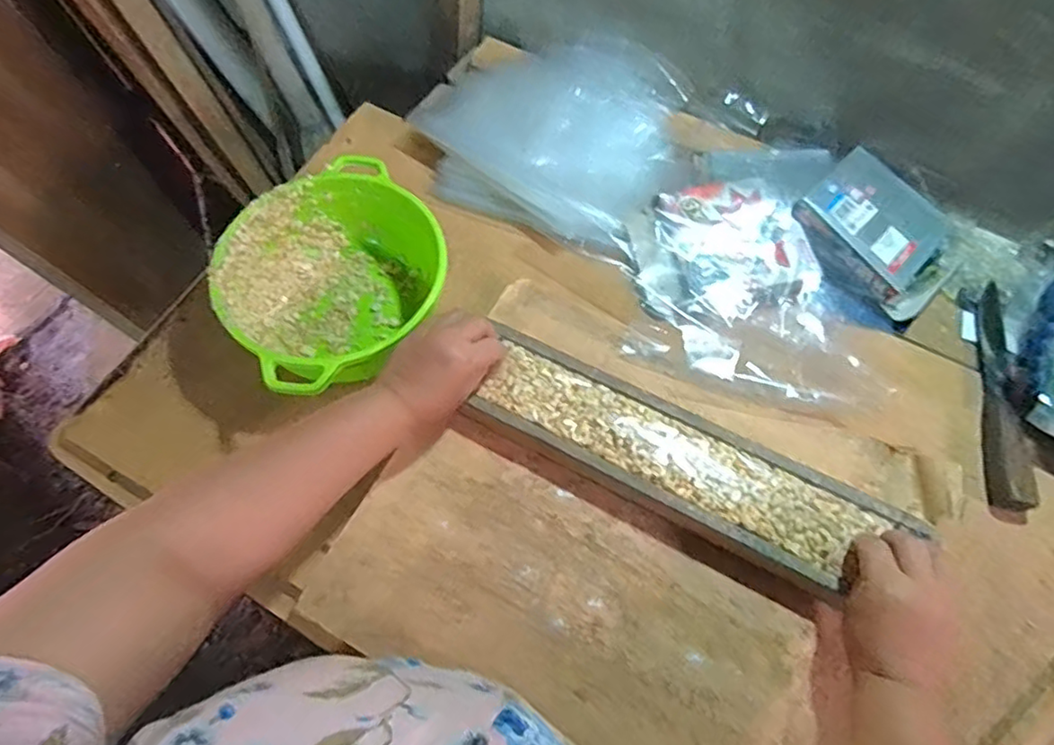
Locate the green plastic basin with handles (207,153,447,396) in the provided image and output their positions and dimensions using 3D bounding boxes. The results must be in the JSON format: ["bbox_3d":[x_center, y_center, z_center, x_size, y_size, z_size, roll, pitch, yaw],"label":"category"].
[{"bbox_3d":[-0.184,-0.083,0.607,0.199,0.101,0.205,-1,66,3],"label":"green plastic basin with handles"}]

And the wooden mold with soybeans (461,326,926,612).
[{"bbox_3d":[0.121,0.075,0.537,0.346,0.027,0.092,25,66,15],"label":"wooden mold with soybeans"}]

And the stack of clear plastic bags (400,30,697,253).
[{"bbox_3d":[0.018,-0.296,0.745,0.324,0.033,0.271,23,73,18],"label":"stack of clear plastic bags"}]

